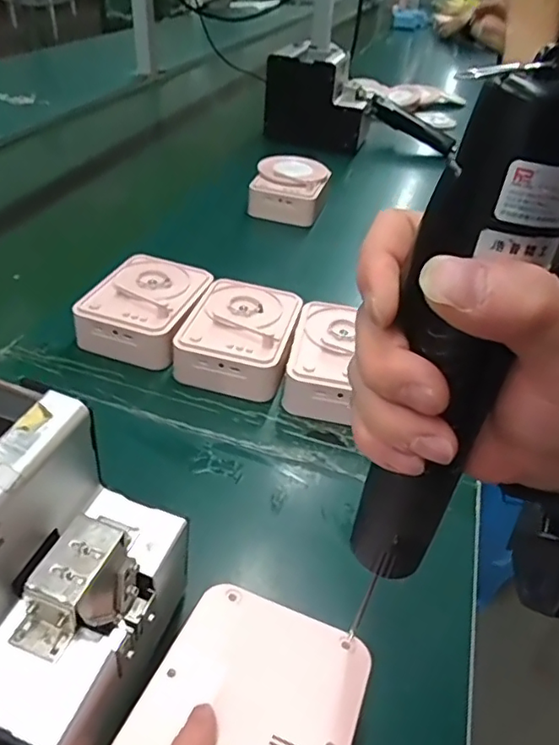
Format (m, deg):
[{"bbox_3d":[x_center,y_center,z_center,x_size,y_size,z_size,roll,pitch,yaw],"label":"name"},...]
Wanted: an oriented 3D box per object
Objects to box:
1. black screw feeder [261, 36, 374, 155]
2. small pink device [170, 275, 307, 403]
[{"bbox_3d":[0.072,-0.504,1.058,0.188,0.153,0.119,9,39,6],"label":"black screw feeder"},{"bbox_3d":[-0.034,-0.033,0.552,0.105,0.057,0.127,11,39,9],"label":"small pink device"}]

